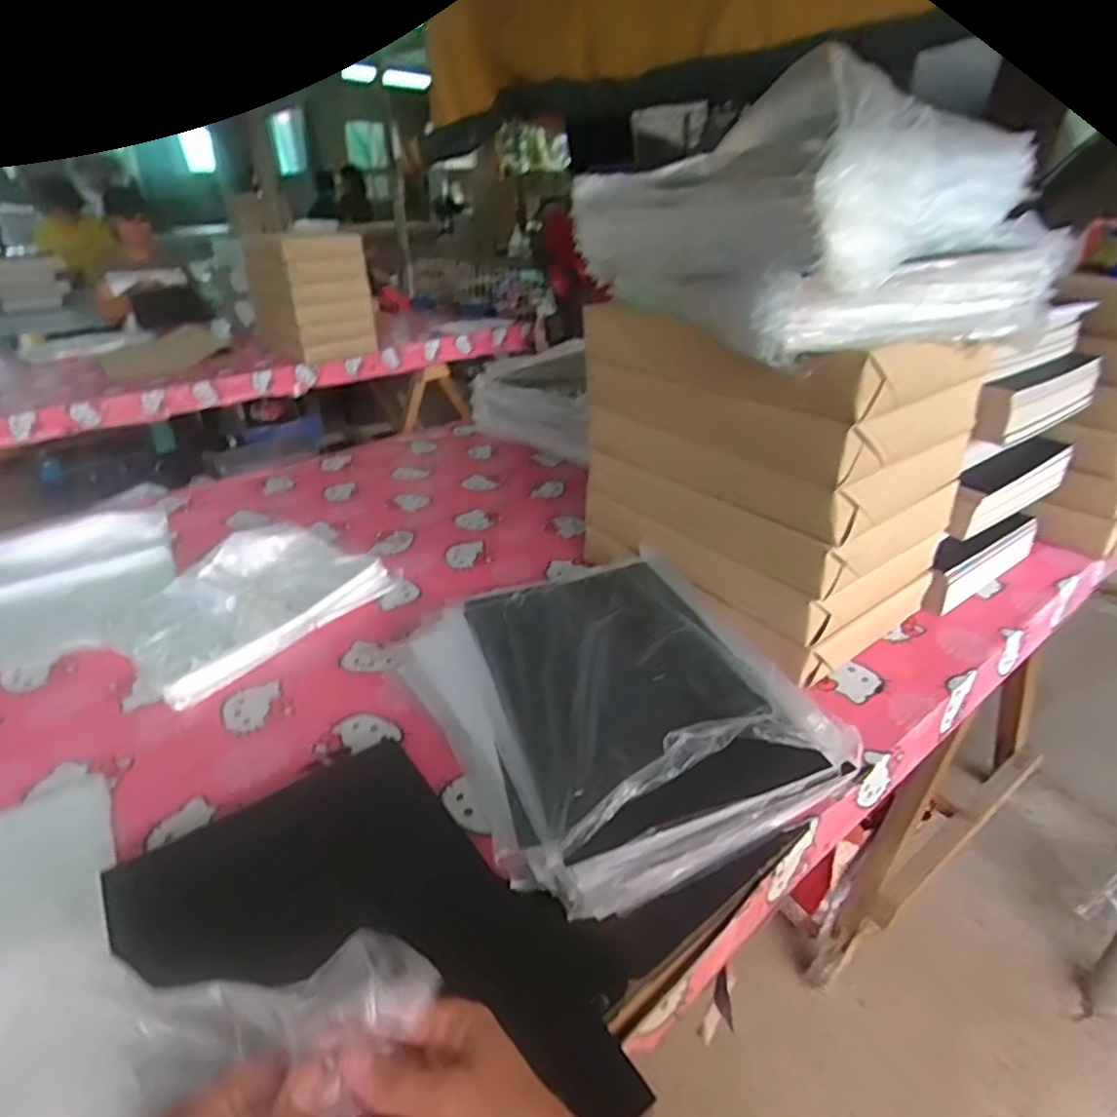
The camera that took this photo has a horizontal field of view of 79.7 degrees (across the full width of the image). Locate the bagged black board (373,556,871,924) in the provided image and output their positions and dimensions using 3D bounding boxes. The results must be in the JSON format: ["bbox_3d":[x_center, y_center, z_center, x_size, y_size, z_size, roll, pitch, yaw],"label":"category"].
[{"bbox_3d":[0.047,0.134,0.708,0.335,0.082,0.409,-14,32,-24],"label":"bagged black board"}]

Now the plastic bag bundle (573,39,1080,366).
[{"bbox_3d":[0.272,-0.334,0.653,0.382,0.200,0.313,-19,34,-29],"label":"plastic bag bundle"}]

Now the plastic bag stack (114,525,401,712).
[{"bbox_3d":[-0.416,0.054,0.898,0.244,0.051,0.341,17,33,29],"label":"plastic bag stack"}]

